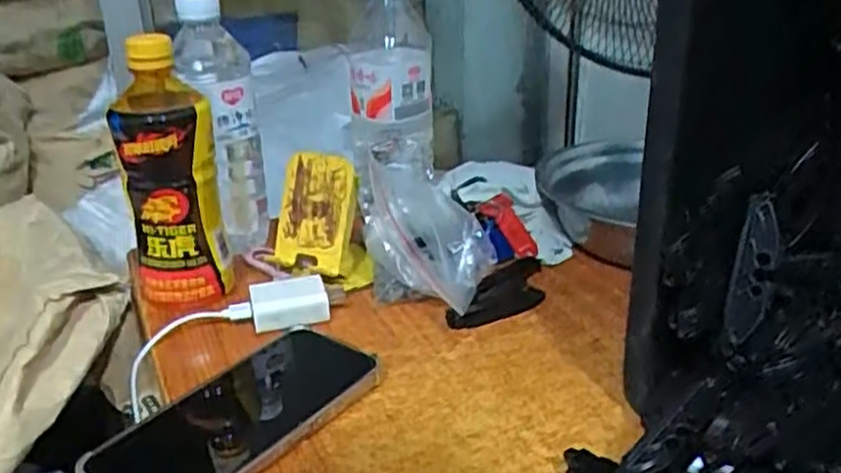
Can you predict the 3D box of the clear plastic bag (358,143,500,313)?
[{"bbox_3d":[0.003,-0.005,0.571,0.086,0.092,0.140,-8,25,-10],"label":"clear plastic bag"}]

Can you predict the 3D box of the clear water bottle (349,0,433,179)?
[{"bbox_3d":[-0.022,-0.129,0.639,0.071,0.193,0.067,-17,29,-29],"label":"clear water bottle"}]

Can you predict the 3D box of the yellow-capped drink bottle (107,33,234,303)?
[{"bbox_3d":[-0.182,-0.046,0.538,0.066,0.181,0.072,-12,26,-18],"label":"yellow-capped drink bottle"}]

